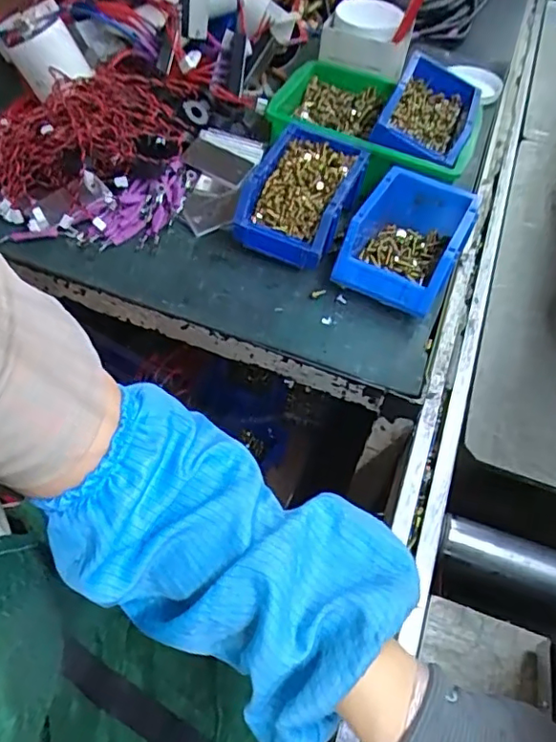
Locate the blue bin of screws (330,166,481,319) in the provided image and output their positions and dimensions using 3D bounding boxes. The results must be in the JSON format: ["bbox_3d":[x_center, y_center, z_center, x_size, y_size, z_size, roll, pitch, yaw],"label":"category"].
[{"bbox_3d":[0.142,-0.145,0.625,0.113,0.067,0.159,23,53,13],"label":"blue bin of screws"}]

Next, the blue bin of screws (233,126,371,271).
[{"bbox_3d":[0.030,-0.198,0.654,0.110,0.079,0.161,22,53,12],"label":"blue bin of screws"}]

